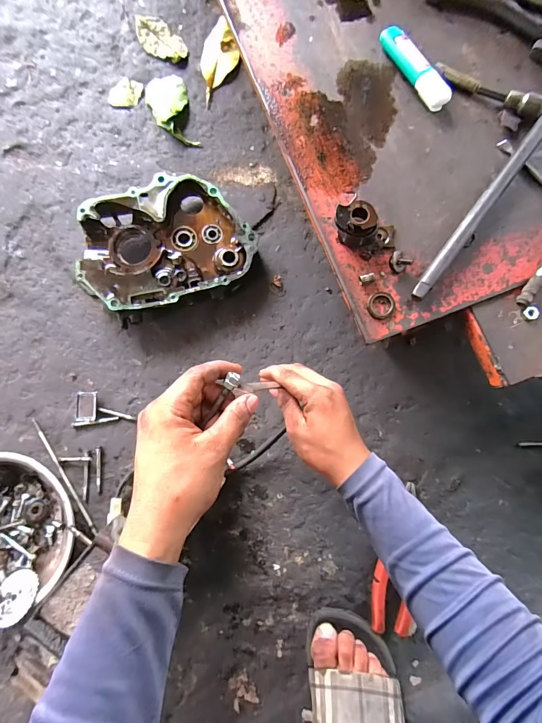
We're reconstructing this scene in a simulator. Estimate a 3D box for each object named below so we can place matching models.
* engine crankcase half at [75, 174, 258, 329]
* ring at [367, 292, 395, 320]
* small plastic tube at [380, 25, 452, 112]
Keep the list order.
[{"bbox_3d":[-0.153,-0.167,0.513,0.242,0.065,0.176,-20,83,0],"label":"engine crankcase half"},{"bbox_3d":[0.112,-0.057,0.353,0.029,0.005,0.029,0,83,2],"label":"ring"},{"bbox_3d":[0.152,-0.314,0.372,0.022,0.021,0.107,-28,83,-1],"label":"small plastic tube"}]

